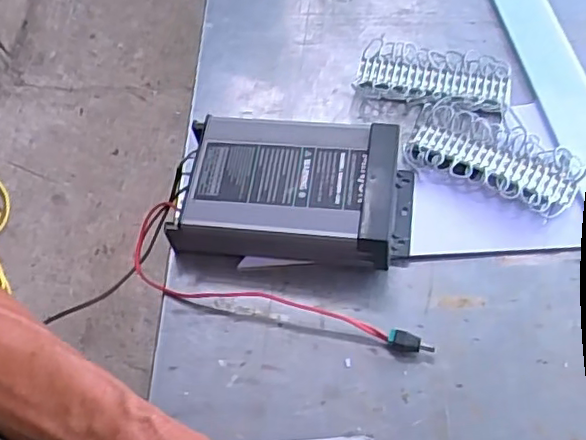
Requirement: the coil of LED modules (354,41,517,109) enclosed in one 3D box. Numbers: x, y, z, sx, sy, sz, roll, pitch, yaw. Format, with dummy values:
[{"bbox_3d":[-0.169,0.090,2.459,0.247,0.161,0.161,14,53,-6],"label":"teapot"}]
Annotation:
[{"bbox_3d":[0.132,-0.134,0.586,0.138,0.021,0.066,14,61,11],"label":"coil of LED modules"}]

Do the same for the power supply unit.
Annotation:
[{"bbox_3d":[0.003,-0.024,0.510,0.186,0.057,0.107,5,60,6],"label":"power supply unit"}]

